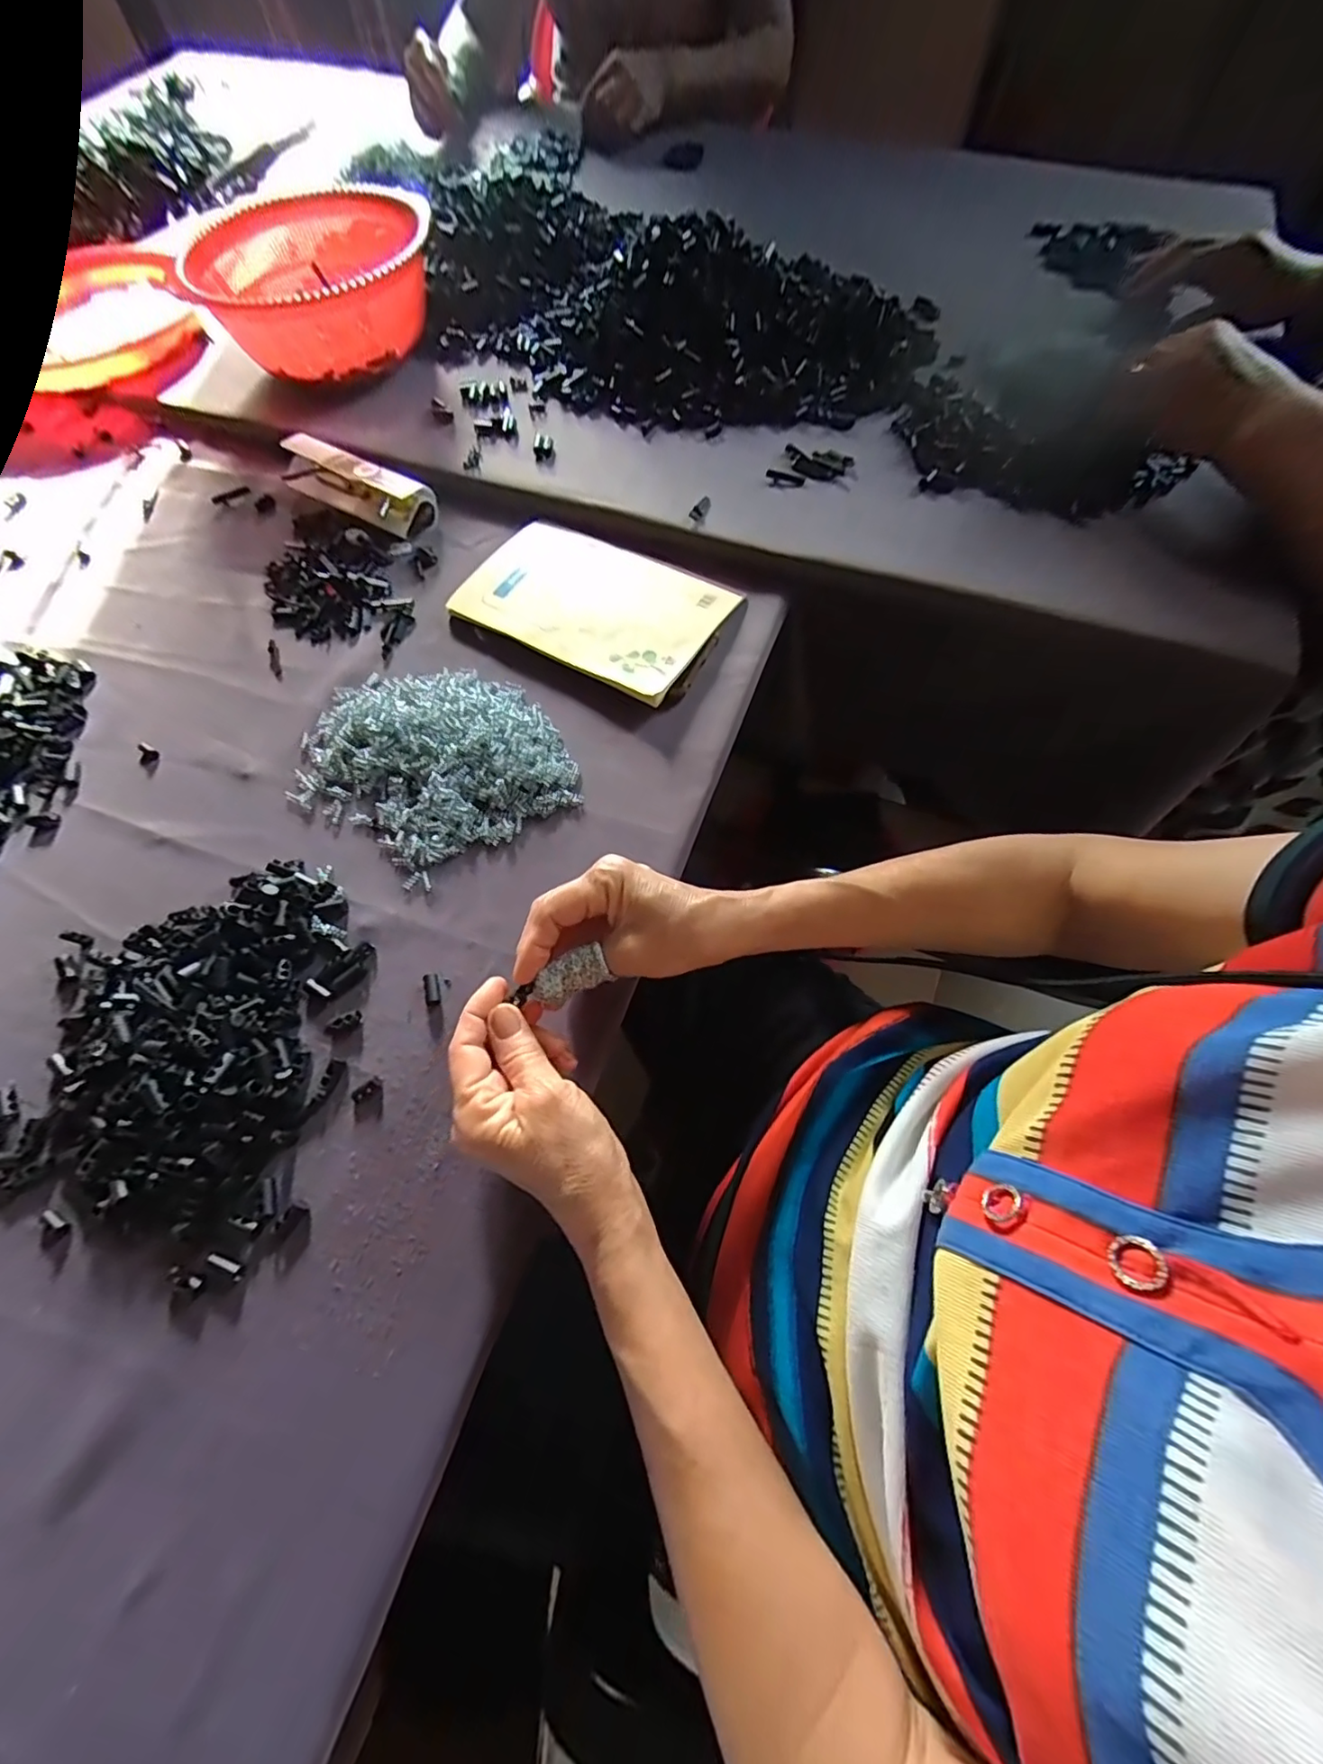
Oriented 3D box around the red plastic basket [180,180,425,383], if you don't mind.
[{"bbox_3d":[-0.342,-0.618,0.588,0.216,0.083,0.262,-13,67,-5],"label":"red plastic basket"}]

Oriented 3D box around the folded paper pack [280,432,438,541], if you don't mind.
[{"bbox_3d":[-0.276,-0.362,0.517,0.153,0.031,0.044,29,71,14],"label":"folded paper pack"}]

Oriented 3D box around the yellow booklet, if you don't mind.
[{"bbox_3d":[-0.054,-0.230,0.461,0.207,0.012,0.136,28,71,13],"label":"yellow booklet"}]

